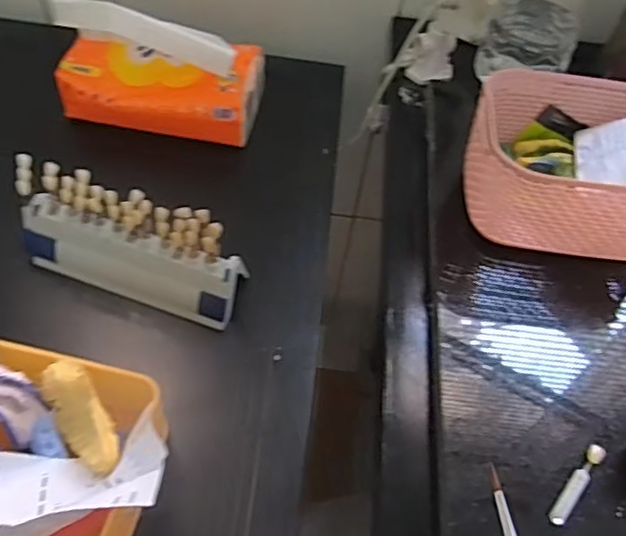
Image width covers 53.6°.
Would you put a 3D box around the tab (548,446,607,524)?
[{"bbox_3d":[0.153,0.125,0.359,0.010,0.006,0.055,39,59,20],"label":"tab"}]

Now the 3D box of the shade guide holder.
[{"bbox_3d":[-0.140,-0.020,0.472,0.179,0.083,0.047,19,54,7],"label":"shade guide holder"}]

